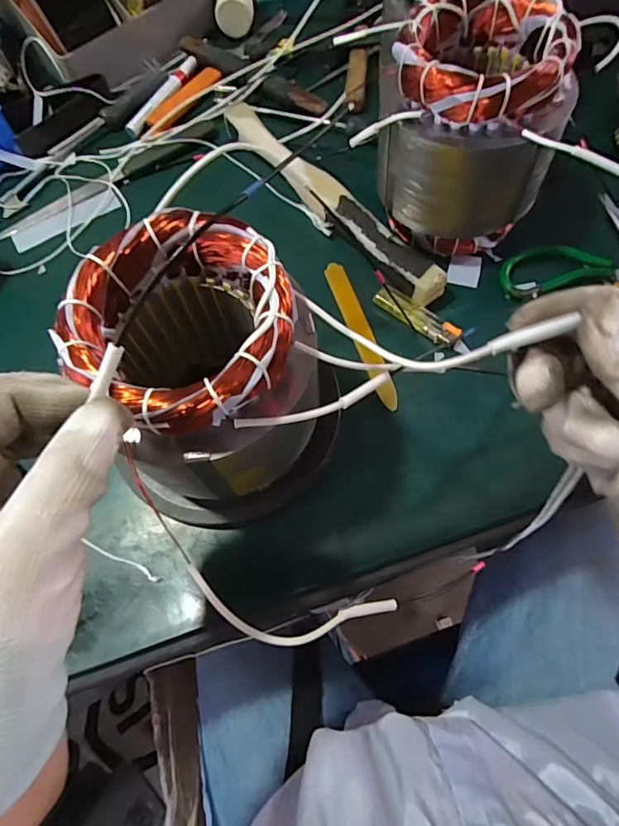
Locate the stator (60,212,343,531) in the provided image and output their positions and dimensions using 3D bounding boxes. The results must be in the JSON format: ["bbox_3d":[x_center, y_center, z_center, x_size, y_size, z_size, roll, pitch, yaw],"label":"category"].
[{"bbox_3d":[-0.060,-0.015,0.317,0.131,0.169,0.148,-5,69,1],"label":"stator"}]

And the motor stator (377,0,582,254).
[{"bbox_3d":[0.135,-0.248,0.413,0.132,0.159,0.128,-1,69,2],"label":"motor stator"}]

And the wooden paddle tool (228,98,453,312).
[{"bbox_3d":[0.011,-0.228,0.481,0.036,0.031,0.331,-37,72,-11],"label":"wooden paddle tool"}]

